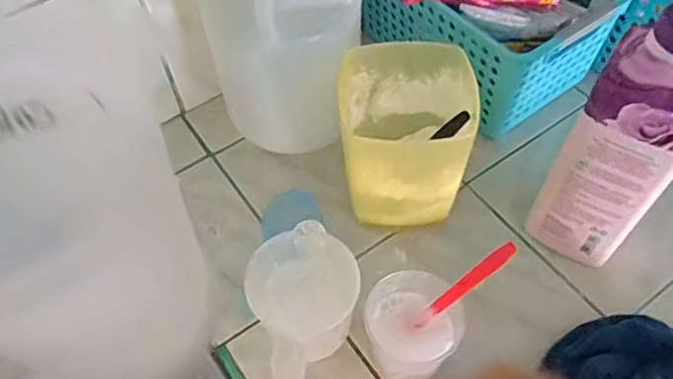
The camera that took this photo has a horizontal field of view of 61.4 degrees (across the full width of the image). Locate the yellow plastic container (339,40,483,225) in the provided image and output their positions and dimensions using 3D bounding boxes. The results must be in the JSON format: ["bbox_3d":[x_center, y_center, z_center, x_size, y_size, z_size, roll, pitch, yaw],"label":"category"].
[{"bbox_3d":[0.063,-0.039,0.540,0.107,0.154,0.117,1,55,3],"label":"yellow plastic container"}]

